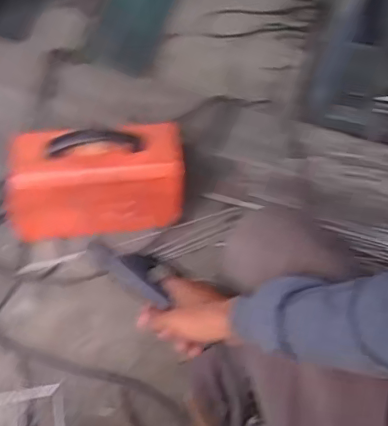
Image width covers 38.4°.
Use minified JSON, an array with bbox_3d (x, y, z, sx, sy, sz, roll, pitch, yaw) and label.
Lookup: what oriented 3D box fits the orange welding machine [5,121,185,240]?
[{"bbox_3d":[-0.196,-0.065,1.123,0.332,0.235,0.131,-6,59,-6],"label":"orange welding machine"}]

